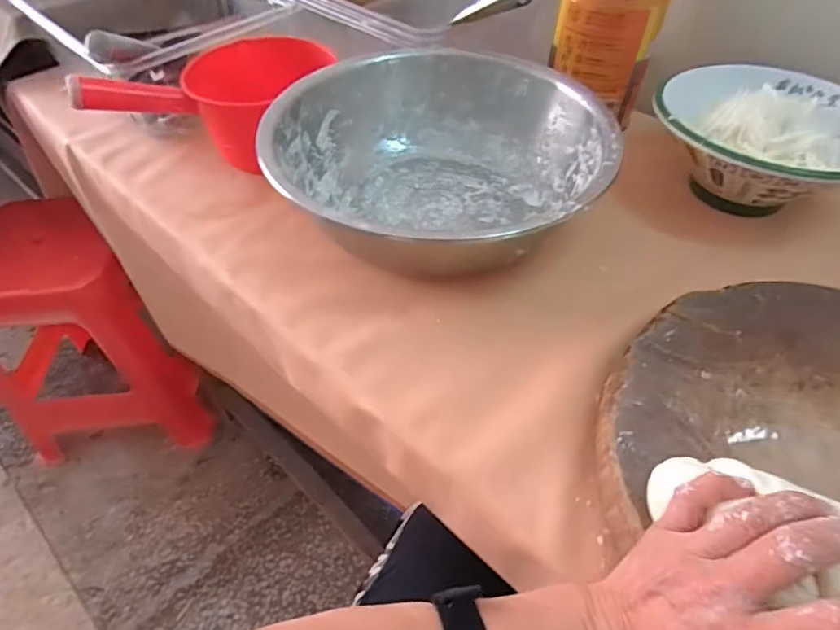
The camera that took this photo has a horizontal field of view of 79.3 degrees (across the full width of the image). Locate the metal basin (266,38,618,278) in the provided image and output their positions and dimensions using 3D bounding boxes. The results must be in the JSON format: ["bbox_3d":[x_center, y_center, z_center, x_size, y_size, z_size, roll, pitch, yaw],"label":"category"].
[{"bbox_3d":[0.022,-0.162,0.539,0.324,0.104,0.307,0,49,0],"label":"metal basin"}]

